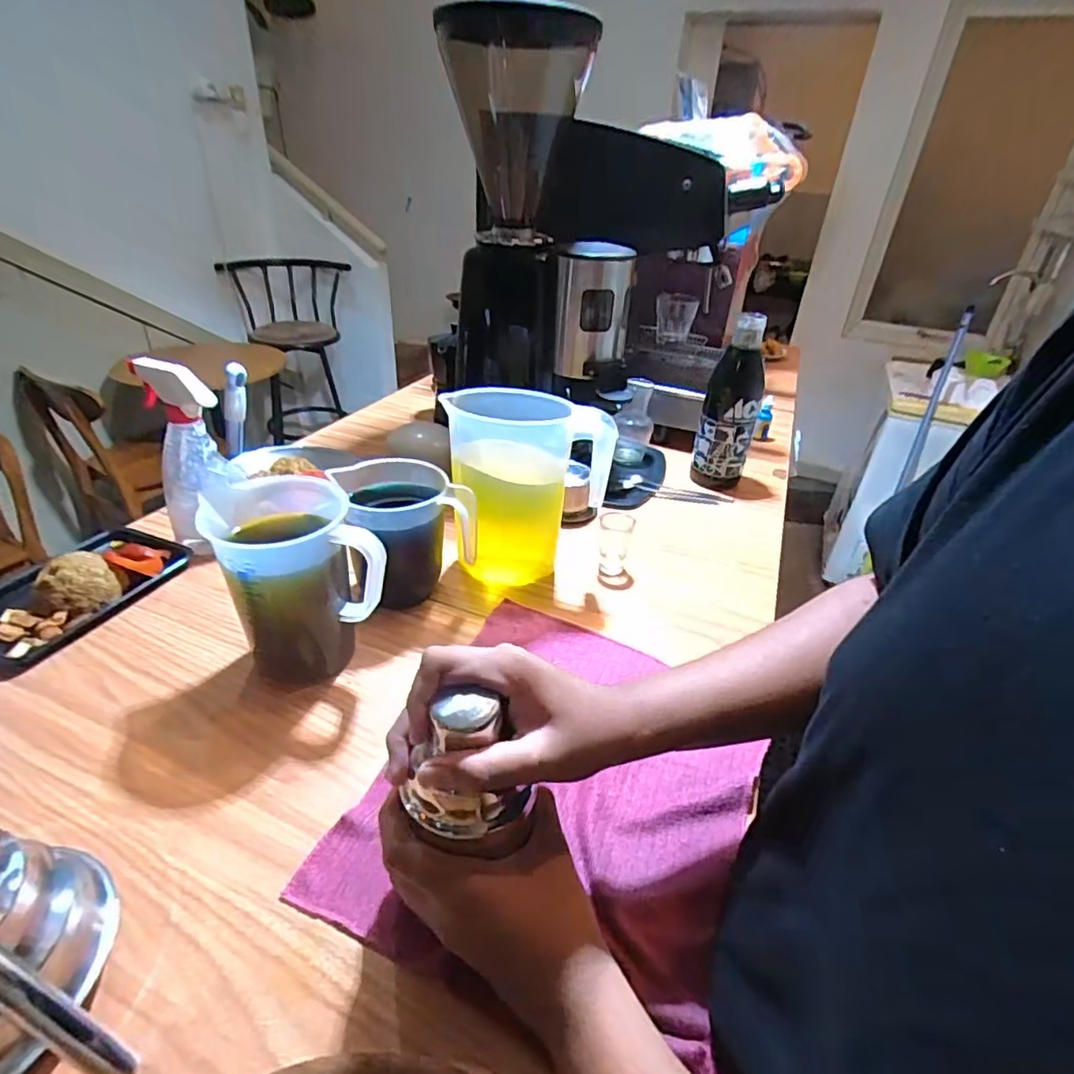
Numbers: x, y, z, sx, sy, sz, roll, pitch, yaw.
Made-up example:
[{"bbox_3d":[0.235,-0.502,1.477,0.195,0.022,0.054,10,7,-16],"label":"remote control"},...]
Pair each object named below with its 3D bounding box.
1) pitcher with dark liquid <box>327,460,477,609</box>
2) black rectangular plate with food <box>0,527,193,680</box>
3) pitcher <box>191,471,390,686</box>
[{"bbox_3d":[-0.146,-0.002,0.639,0.129,0.138,0.112,-11,36,-23],"label":"pitcher with dark liquid"},{"bbox_3d":[-0.505,0.044,0.617,0.146,0.054,0.209,20,36,22],"label":"black rectangular plate with food"},{"bbox_3d":[-0.218,0.048,0.527,0.117,0.165,0.127,-20,40,-33],"label":"pitcher"}]

